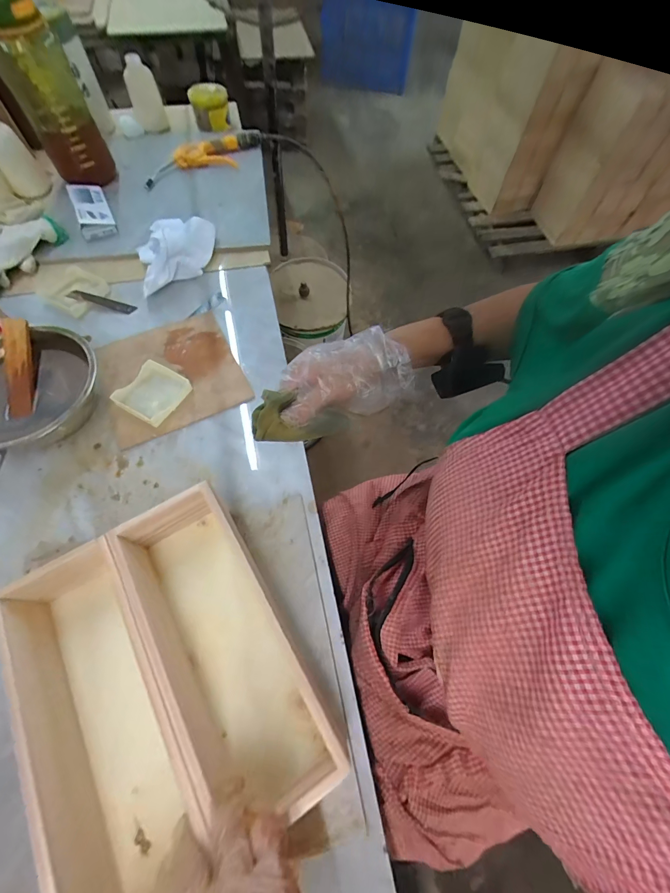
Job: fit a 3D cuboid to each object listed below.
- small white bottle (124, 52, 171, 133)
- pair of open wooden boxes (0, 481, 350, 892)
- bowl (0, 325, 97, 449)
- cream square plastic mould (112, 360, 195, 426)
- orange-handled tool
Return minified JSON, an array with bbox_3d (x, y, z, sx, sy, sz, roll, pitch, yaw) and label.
[{"bbox_3d":[-0.393,-0.726,0.733,0.061,0.105,0.051,-19,66,-10],"label":"small white bottle"},{"bbox_3d":[-0.145,0.196,0.311,0.201,0.075,0.262,-28,68,-14],"label":"pair of open wooden boxes"},{"bbox_3d":[-0.375,-0.065,0.440,0.162,0.062,0.168,1,64,-1],"label":"bowl"},{"bbox_3d":[-0.238,-0.071,0.471,0.072,0.020,0.077,24,66,10],"label":"cream square plastic mould"},{"bbox_3d":[-0.262,-0.582,0.710,0.262,0.024,0.097,-33,69,-16],"label":"orange-handled tool"}]

